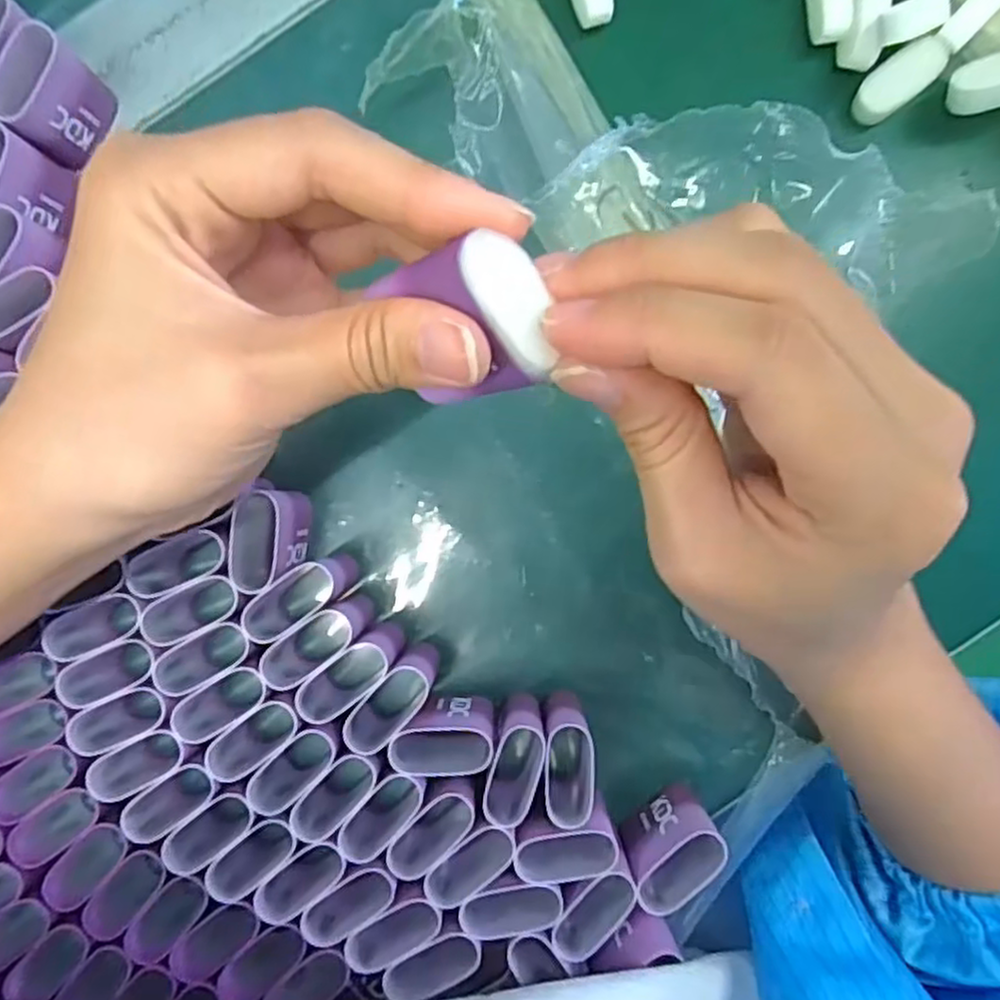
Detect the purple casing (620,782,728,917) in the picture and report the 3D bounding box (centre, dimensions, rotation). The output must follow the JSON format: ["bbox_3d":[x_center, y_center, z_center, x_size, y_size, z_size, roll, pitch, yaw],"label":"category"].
[{"bbox_3d":[0.061,0.123,0.258,0.034,0.038,0.020,-41,88,-1],"label":"purple casing"}]

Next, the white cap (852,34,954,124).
[{"bbox_3d":[0.149,-0.156,0.269,0.035,0.007,0.015,-38,88,16],"label":"white cap"}]

